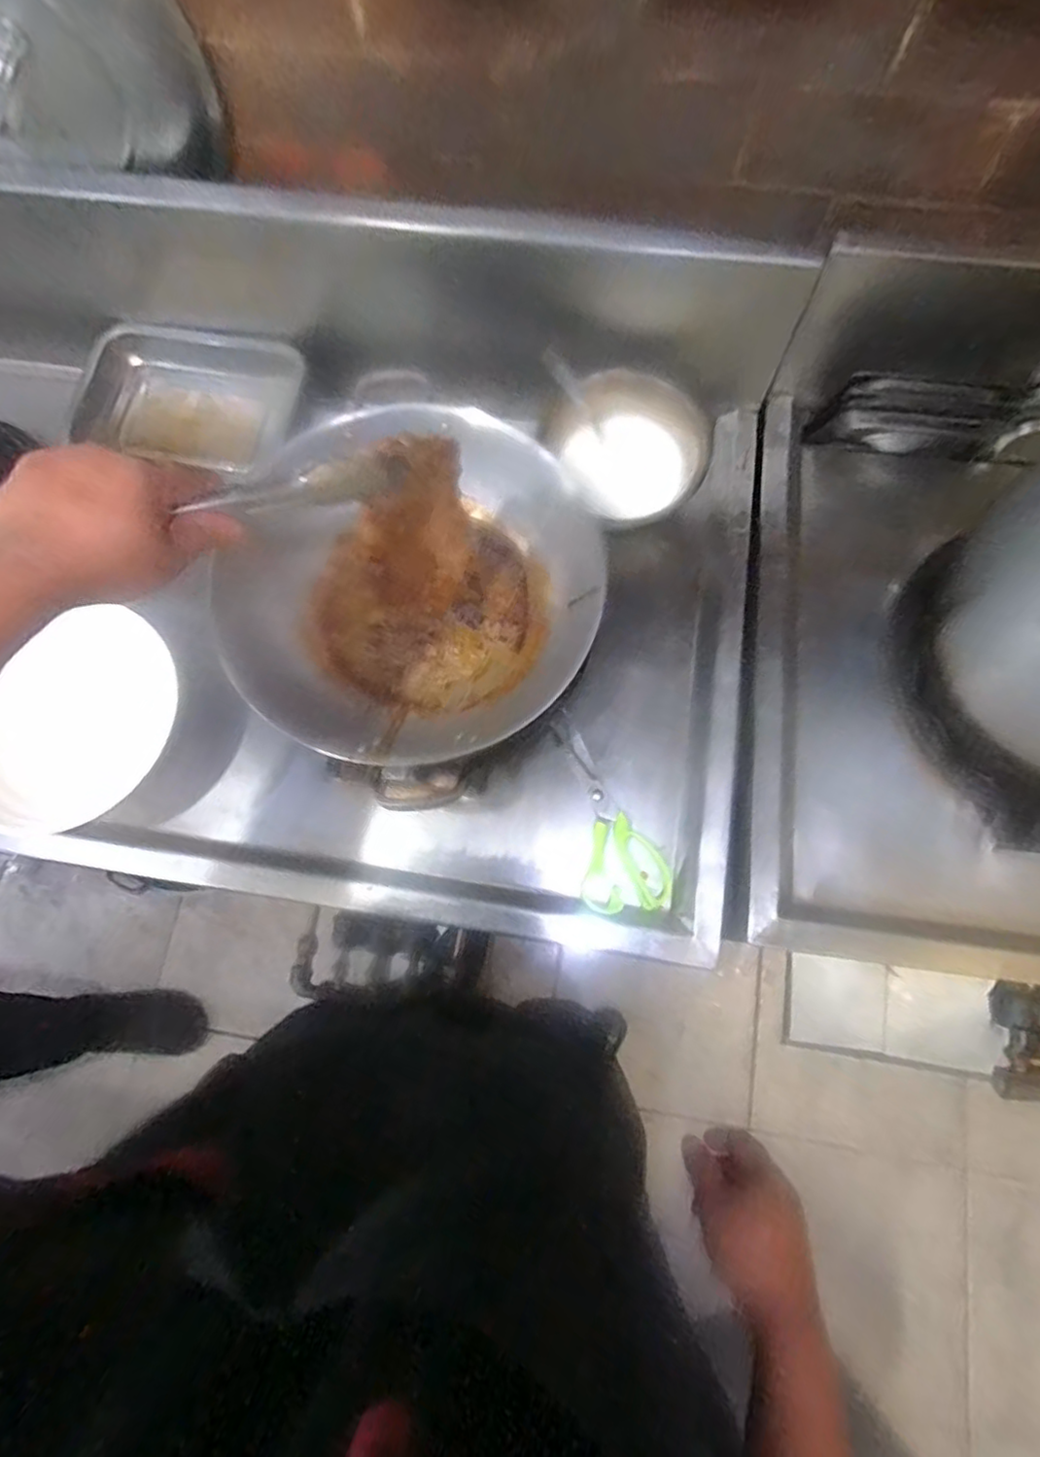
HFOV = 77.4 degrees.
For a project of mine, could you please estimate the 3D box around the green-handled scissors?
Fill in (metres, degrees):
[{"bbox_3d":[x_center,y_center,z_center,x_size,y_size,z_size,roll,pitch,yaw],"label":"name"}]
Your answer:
[{"bbox_3d":[0.080,0.082,0.647,0.082,0.018,0.205,-18,76,-3],"label":"green-handled scissors"}]

